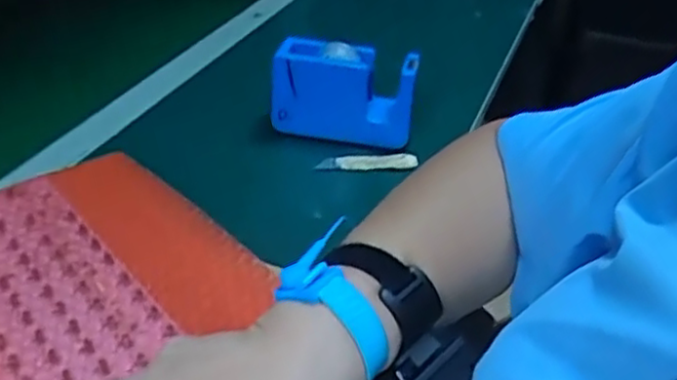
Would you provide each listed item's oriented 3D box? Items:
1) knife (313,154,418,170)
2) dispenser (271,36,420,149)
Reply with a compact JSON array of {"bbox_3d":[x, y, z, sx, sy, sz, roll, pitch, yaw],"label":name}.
[{"bbox_3d":[0.025,-0.025,0.636,0.089,0.007,0.012,2,36,-4],"label":"knife"},{"bbox_3d":[0.006,-0.091,0.658,0.130,0.077,0.043,10,36,8],"label":"dispenser"}]

